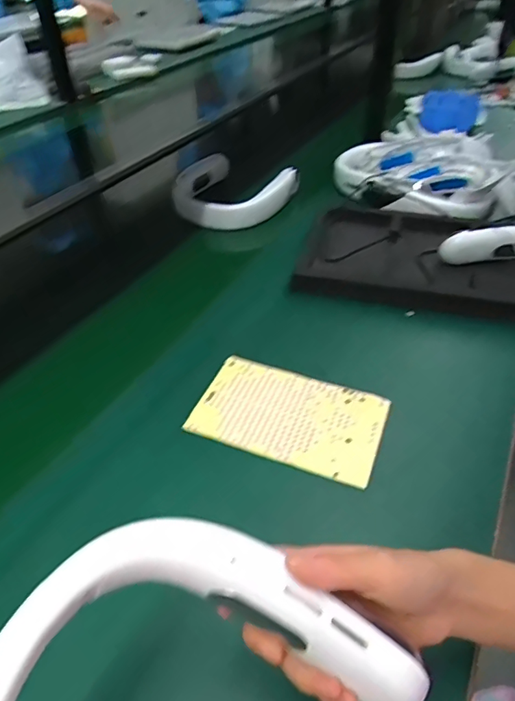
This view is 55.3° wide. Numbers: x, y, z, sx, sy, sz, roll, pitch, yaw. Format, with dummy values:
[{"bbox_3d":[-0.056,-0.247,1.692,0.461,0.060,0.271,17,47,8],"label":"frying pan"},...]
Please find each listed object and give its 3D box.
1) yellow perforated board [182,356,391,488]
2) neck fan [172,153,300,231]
[{"bbox_3d":[0.032,0.066,0.512,0.188,0.009,0.110,15,44,17],"label":"yellow perforated board"},{"bbox_3d":[-0.051,-0.280,0.878,0.205,0.063,0.175,17,45,18],"label":"neck fan"}]

